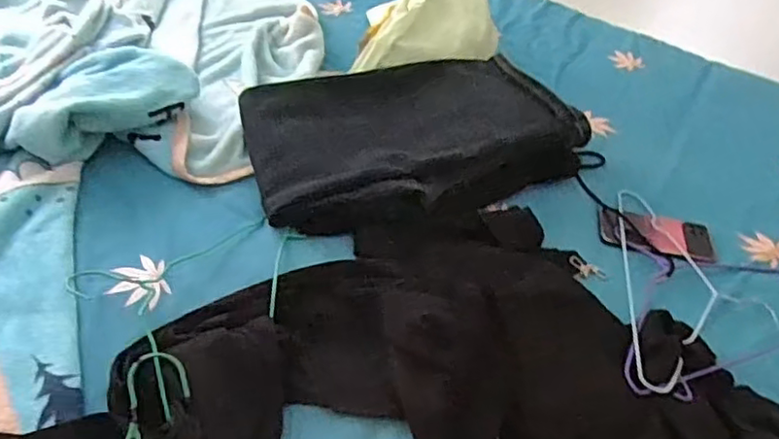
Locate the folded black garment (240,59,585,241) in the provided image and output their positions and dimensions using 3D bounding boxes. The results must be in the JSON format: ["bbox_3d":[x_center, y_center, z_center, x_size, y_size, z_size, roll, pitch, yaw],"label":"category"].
[{"bbox_3d":[0.046,-0.139,0.933,0.491,0.102,0.310,-8,45,-17],"label":"folded black garment"}]

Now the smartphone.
[{"bbox_3d":[0.376,0.022,0.886,0.154,0.009,0.091,14,43,7],"label":"smartphone"}]

